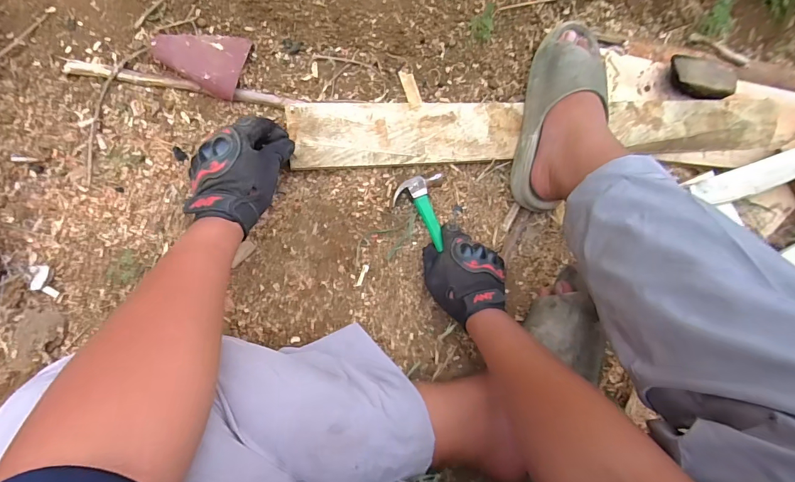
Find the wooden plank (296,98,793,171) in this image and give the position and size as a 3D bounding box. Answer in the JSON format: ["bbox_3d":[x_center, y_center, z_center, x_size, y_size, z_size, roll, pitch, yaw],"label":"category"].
[{"bbox_3d":[0.295,-0.188,0.650,0.919,0.030,0.091,-6,92,-15],"label":"wooden plank"}]

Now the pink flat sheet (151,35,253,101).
[{"bbox_3d":[-0.254,-0.242,0.499,0.102,0.022,0.079,22,89,-6],"label":"pink flat sheet"}]

